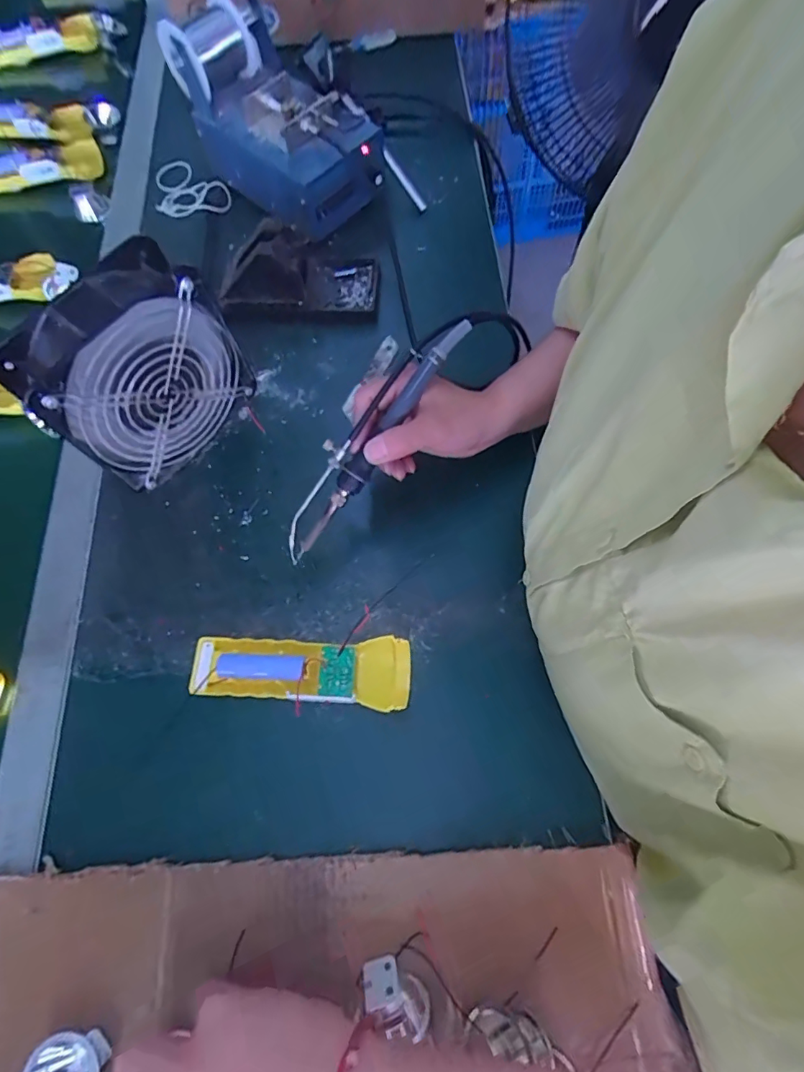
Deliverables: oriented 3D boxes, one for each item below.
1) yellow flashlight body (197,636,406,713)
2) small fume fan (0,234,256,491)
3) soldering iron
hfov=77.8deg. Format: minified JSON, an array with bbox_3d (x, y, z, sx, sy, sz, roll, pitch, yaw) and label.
[{"bbox_3d":[-0.076,0.099,0.372,0.162,0.030,0.047,2,70,5],"label":"yellow flashlight body"},{"bbox_3d":[-0.204,-0.125,0.400,0.151,0.151,0.068,-43,73,-14],"label":"small fume fan"},{"bbox_3d":[-0.025,-0.071,0.361,0.033,0.019,0.207,39,97,15],"label":"soldering iron"}]

